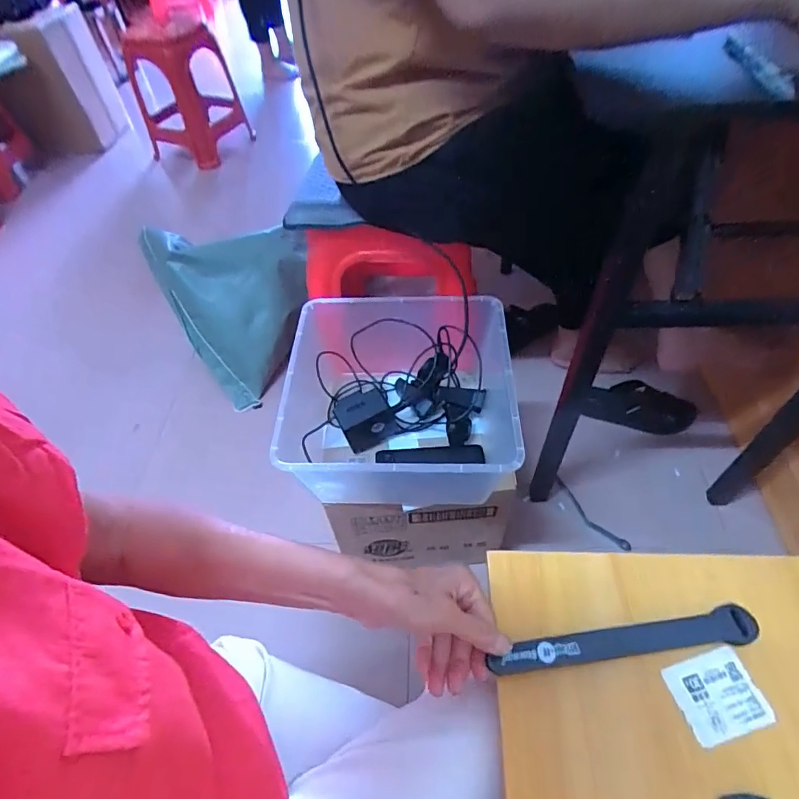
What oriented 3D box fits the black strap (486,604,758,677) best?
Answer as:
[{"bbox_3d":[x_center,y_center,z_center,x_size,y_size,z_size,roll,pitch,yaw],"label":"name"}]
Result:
[{"bbox_3d":[0.165,0.180,0.358,0.197,0.012,0.022,-6,51,-5],"label":"black strap"}]

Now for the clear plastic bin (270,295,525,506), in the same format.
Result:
[{"bbox_3d":[-0.004,0.006,0.701,0.323,0.145,0.297,-1,51,4],"label":"clear plastic bin"}]

